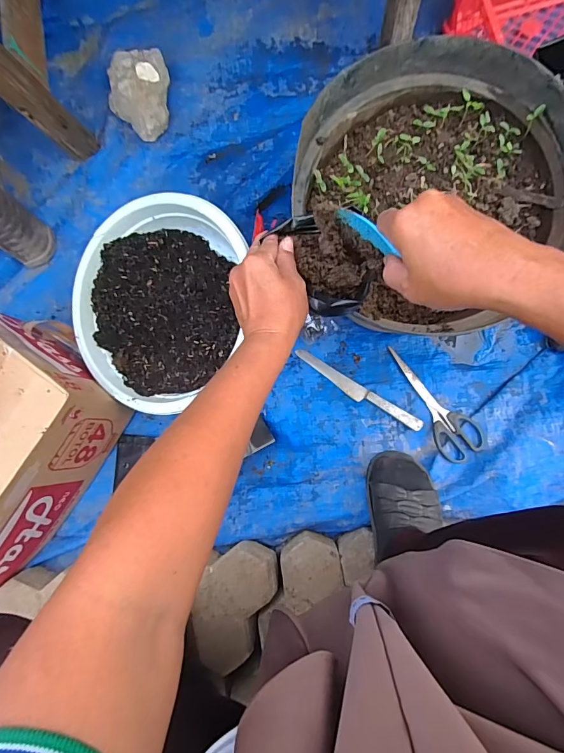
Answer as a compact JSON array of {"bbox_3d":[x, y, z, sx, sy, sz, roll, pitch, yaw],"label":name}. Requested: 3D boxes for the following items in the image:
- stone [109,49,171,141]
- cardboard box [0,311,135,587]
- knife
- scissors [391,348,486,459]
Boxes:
[{"bbox_3d":[-0.249,-0.478,0.675,0.101,0.065,0.128,3,86,5],"label":"stone"},{"bbox_3d":[-0.431,0.112,0.576,0.236,0.173,0.371,30,89,7],"label":"cardboard box"},{"bbox_3d":[0.118,0.024,0.621,0.222,0.008,0.024,31,89,7],"label":"knife"},{"bbox_3d":[0.241,0.035,0.612,0.067,0.008,0.197,-28,84,3],"label":"scissors"}]

